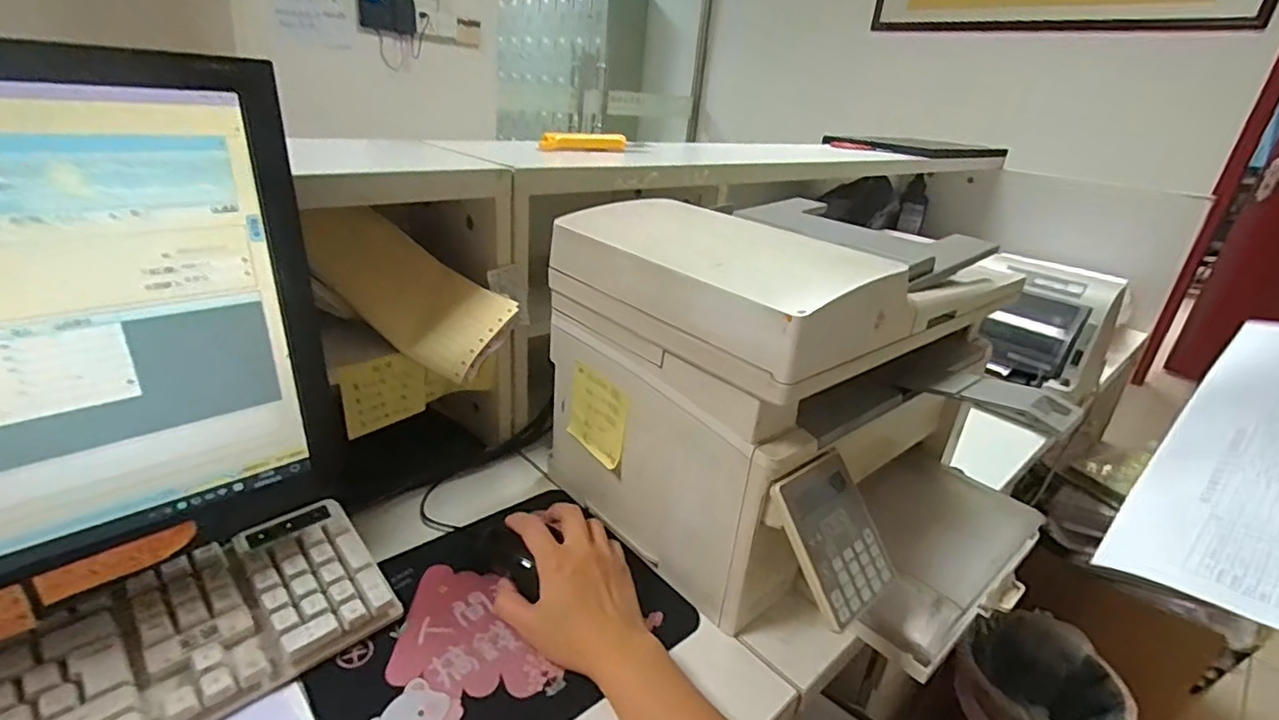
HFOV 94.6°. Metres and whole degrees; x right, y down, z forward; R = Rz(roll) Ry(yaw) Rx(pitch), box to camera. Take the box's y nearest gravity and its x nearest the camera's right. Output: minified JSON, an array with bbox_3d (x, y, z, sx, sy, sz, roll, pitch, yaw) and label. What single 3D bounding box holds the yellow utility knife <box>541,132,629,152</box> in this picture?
[{"bbox_3d":[-0.065,-0.260,0.704,0.114,0.020,0.010,-13,31,-35],"label":"yellow utility knife"}]

